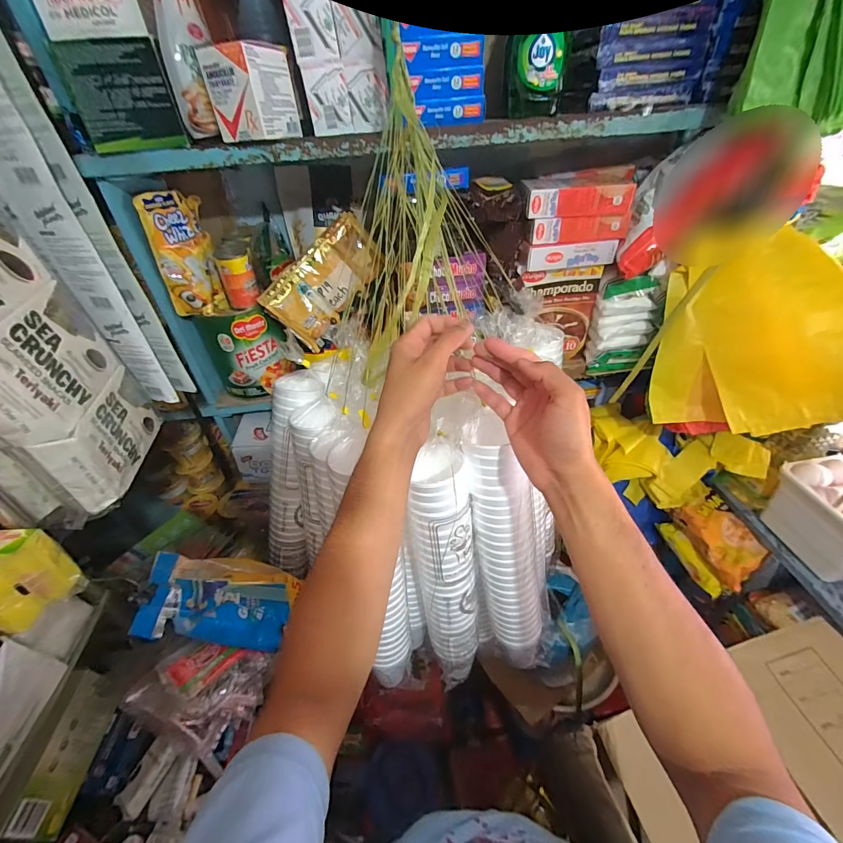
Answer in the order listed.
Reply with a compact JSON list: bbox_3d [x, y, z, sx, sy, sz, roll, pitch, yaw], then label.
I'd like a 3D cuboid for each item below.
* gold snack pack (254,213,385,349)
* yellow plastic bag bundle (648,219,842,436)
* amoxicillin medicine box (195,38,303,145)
[{"bbox_3d":[-0.161,-0.239,0.641,0.206,0.112,0.025,-47,25,1],"label":"gold snack pack"},{"bbox_3d":[0.526,-0.103,0.542,0.327,0.276,0.118,28,50,33],"label":"yellow plastic bag bundle"},{"bbox_3d":[-0.209,-0.410,0.470,0.068,0.083,0.087,7,41,14],"label":"amoxicillin medicine box"}]

